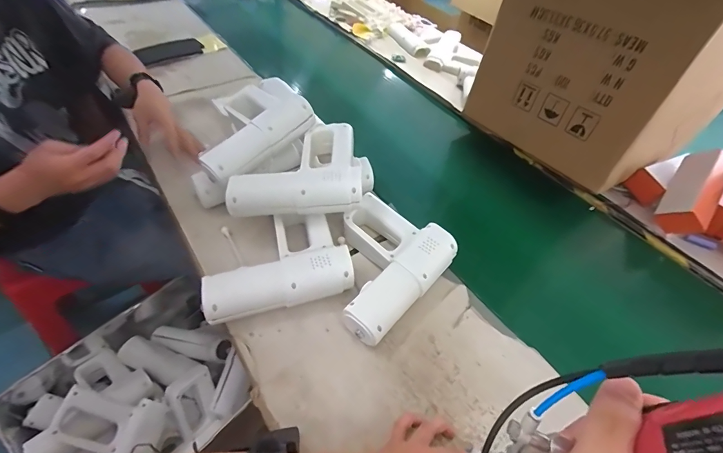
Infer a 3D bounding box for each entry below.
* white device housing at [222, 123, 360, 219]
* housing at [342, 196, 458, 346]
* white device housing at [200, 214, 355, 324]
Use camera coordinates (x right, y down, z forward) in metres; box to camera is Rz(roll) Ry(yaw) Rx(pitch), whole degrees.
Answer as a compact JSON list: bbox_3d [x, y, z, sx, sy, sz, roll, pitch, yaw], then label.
[{"bbox_3d":[-0.107,-0.103,0.611,0.210,0.060,0.186,1,48,-6],"label":"white device housing"},{"bbox_3d":[0.020,0.054,0.556,0.177,0.063,0.204,35,54,23],"label":"housing"},{"bbox_3d":[-0.131,0.056,0.542,0.208,0.055,0.142,-14,51,-19],"label":"white device housing"}]

